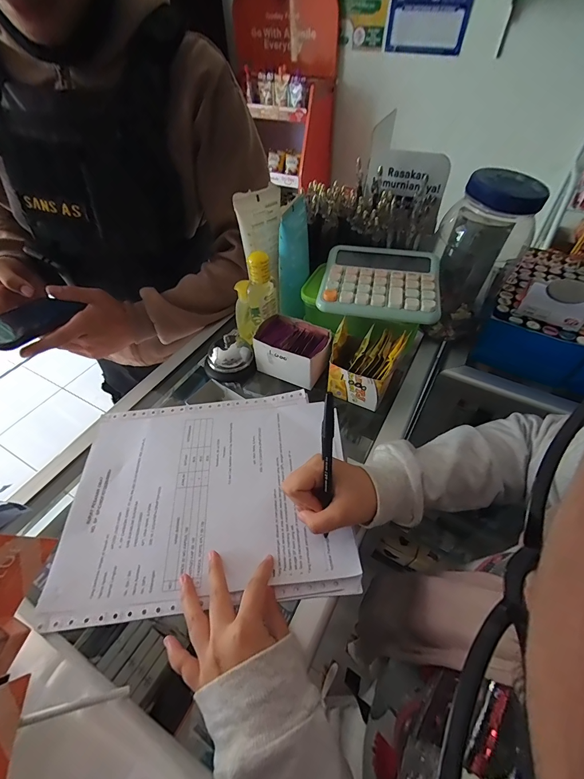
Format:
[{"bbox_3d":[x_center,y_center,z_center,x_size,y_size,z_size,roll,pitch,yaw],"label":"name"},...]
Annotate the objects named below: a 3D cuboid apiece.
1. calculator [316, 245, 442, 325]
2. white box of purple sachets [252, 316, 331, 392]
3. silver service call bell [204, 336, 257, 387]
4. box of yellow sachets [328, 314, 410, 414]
[{"bbox_3d":[0.115,-0.142,0.431,0.147,0.027,0.123,10,50,9],"label":"calculator"},{"bbox_3d":[0.005,-0.058,0.474,0.110,0.061,0.070,20,53,17],"label":"white box of purple sachets"},{"bbox_3d":[-0.093,-0.045,0.486,0.069,0.056,0.061,-21,52,-17],"label":"silver service call bell"},{"bbox_3d":[0.097,-0.035,0.434,0.082,0.088,0.068,18,52,15],"label":"box of yellow sachets"}]

